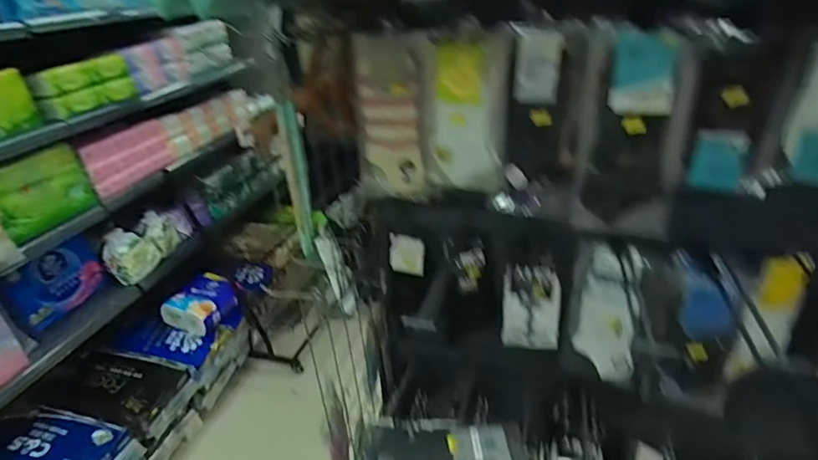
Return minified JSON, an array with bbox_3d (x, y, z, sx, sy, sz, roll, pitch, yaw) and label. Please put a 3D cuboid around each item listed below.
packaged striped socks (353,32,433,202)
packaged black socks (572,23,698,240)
[{"bbox_3d":[-0.018,-0.159,0.698,0.127,0.242,0.027,14,34,30],"label":"packaged striped socks"},{"bbox_3d":[0.281,-0.116,0.590,0.117,0.246,0.053,12,33,28],"label":"packaged black socks"}]

